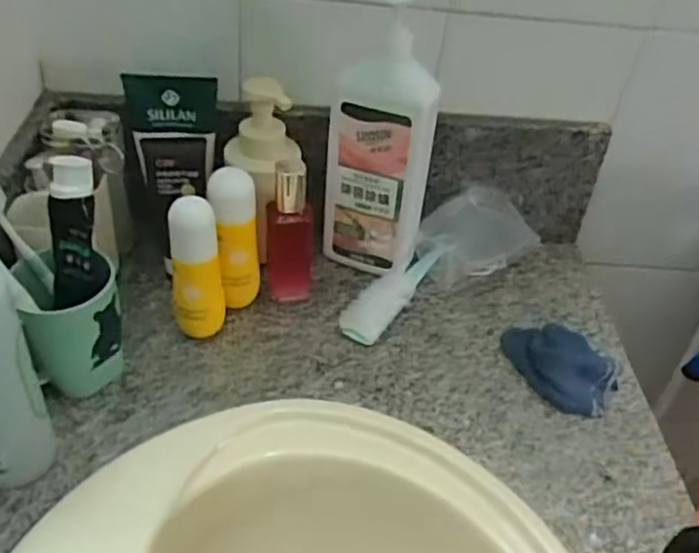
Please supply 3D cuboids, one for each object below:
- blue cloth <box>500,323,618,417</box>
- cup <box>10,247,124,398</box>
[{"bbox_3d":[0.198,0.078,0.669,0.112,0.042,0.073,36,49,26],"label":"blue cloth"},{"bbox_3d":[-0.236,0.043,0.598,0.085,0.109,0.070,3,43,-7],"label":"cup"}]

